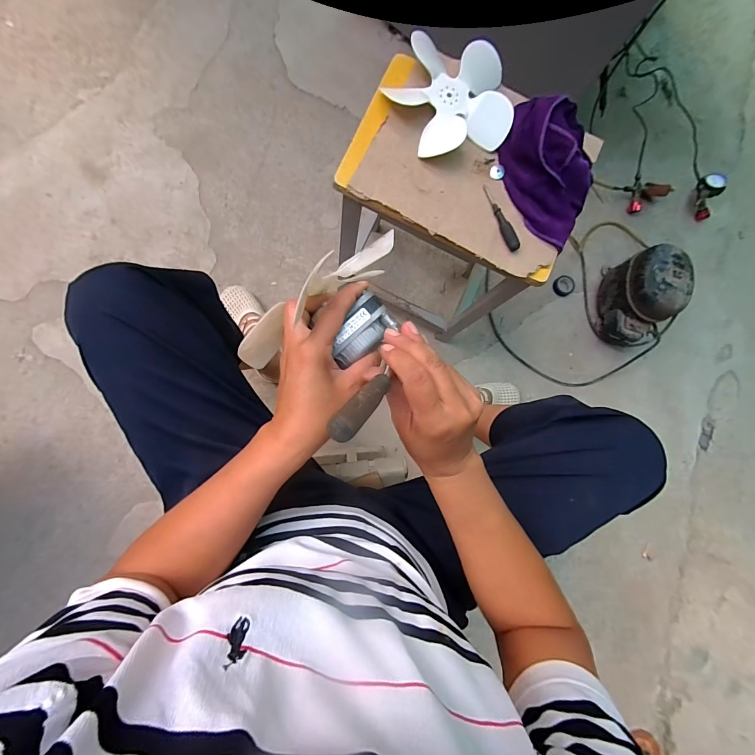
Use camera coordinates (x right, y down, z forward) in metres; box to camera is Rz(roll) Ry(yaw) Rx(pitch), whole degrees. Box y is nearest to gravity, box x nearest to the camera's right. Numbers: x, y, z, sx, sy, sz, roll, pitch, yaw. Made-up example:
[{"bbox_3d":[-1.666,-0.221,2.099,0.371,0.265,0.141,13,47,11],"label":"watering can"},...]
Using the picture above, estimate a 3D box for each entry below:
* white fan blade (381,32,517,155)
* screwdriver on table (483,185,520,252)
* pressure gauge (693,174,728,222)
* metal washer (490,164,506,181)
[{"bbox_3d":[0.102,-0.396,0.504,0.166,0.031,0.159,-8,85,-6],"label":"white fan blade"},{"bbox_3d":[0.175,-0.227,0.506,0.017,0.011,0.104,-22,87,-7],"label":"screwdriver on table"},{"bbox_3d":[0.961,-0.526,1.040,0.067,0.049,0.126,1,112,-5],"label":"pressure gauge"},{"bbox_3d":[0.177,-0.302,0.526,0.023,0.004,0.021,-36,97,-1],"label":"metal washer"}]

